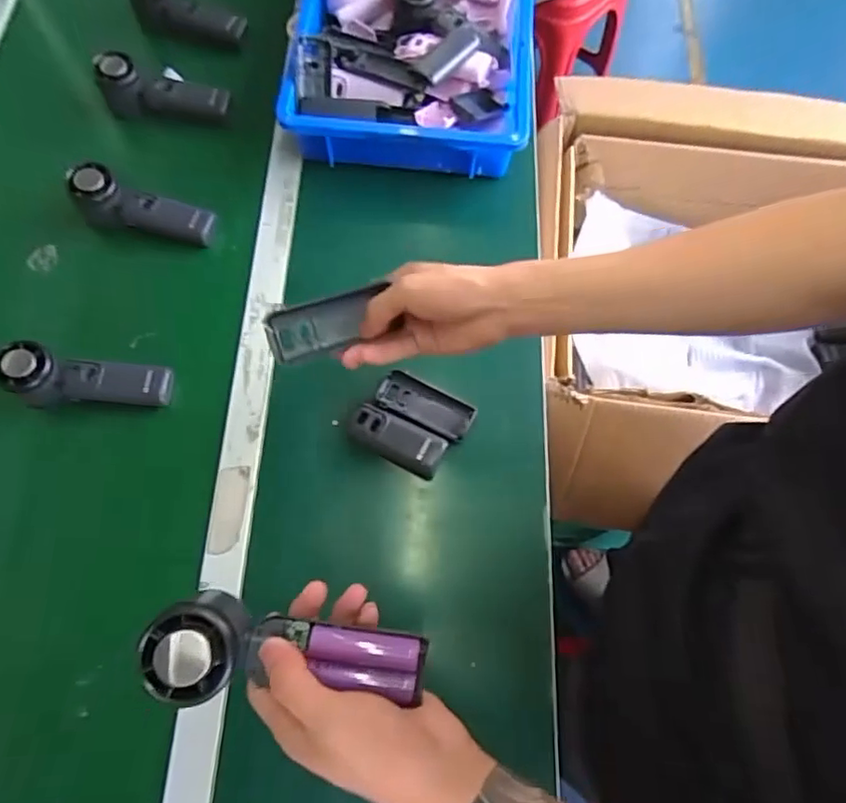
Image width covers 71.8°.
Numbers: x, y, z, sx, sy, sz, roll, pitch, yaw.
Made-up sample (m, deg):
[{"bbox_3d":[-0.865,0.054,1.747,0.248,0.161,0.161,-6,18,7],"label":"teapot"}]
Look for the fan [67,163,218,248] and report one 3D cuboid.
[{"bbox_3d":[-0.322,-0.229,0.683,0.161,0.056,0.050,15,70,4],"label":"fan"}]

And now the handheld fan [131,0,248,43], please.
[{"bbox_3d":[-0.319,-0.536,0.805,0.150,0.071,0.062,6,70,1],"label":"handheld fan"}]

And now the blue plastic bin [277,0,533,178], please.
[{"bbox_3d":[-0.010,-0.491,0.773,0.298,0.096,0.425,5,70,0],"label":"blue plastic bin"}]

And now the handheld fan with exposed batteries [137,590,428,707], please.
[{"bbox_3d":[-0.078,0.150,0.351,0.157,0.053,0.056,6,70,-3],"label":"handheld fan with exposed batteries"}]

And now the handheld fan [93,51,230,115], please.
[{"bbox_3d":[-0.328,-0.399,0.751,0.160,0.065,0.046,3,70,0],"label":"handheld fan"}]

